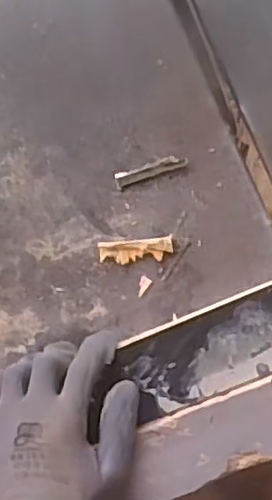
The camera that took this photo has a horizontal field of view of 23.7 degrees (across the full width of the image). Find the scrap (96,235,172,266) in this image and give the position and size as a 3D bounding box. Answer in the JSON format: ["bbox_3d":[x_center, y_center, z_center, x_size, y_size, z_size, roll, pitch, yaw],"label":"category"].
[{"bbox_3d":[0.001,0.001,0.546,0.061,0.009,0.020,-5,92,8],"label":"scrap"}]

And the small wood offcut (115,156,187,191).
[{"bbox_3d":[0.011,-0.067,0.544,0.061,0.004,0.013,-20,89,8],"label":"small wood offcut"}]

